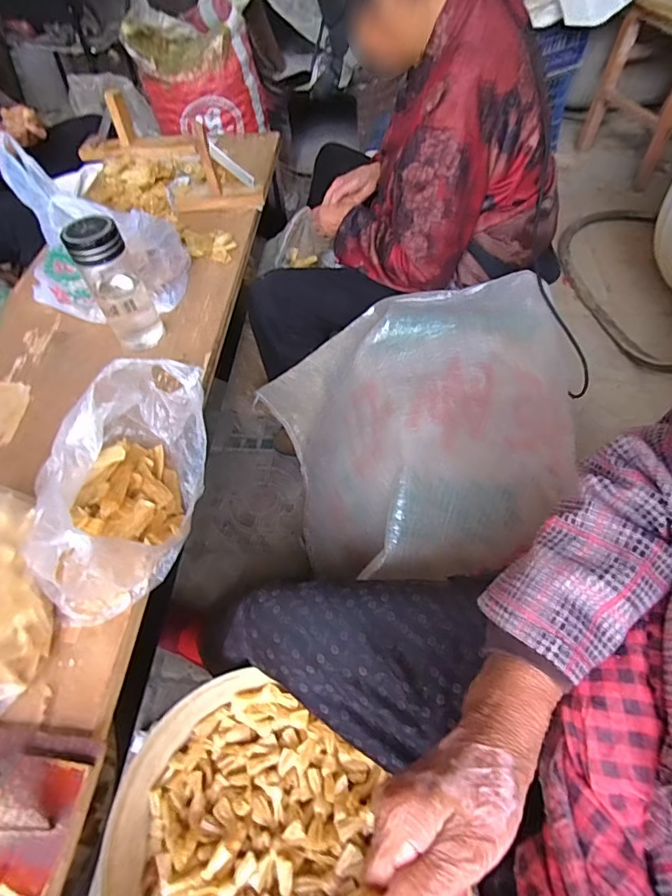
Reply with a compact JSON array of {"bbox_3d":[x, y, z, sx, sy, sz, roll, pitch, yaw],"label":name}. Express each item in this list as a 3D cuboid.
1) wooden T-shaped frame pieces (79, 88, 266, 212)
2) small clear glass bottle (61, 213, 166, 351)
[{"bbox_3d":[-0.363,-0.618,0.968,0.158,0.114,0.522,-39,61,-21],"label":"wooden T-shaped frame pieces"},{"bbox_3d":[-0.301,-0.221,0.648,0.070,0.181,0.065,-29,58,-15],"label":"small clear glass bottle"}]

